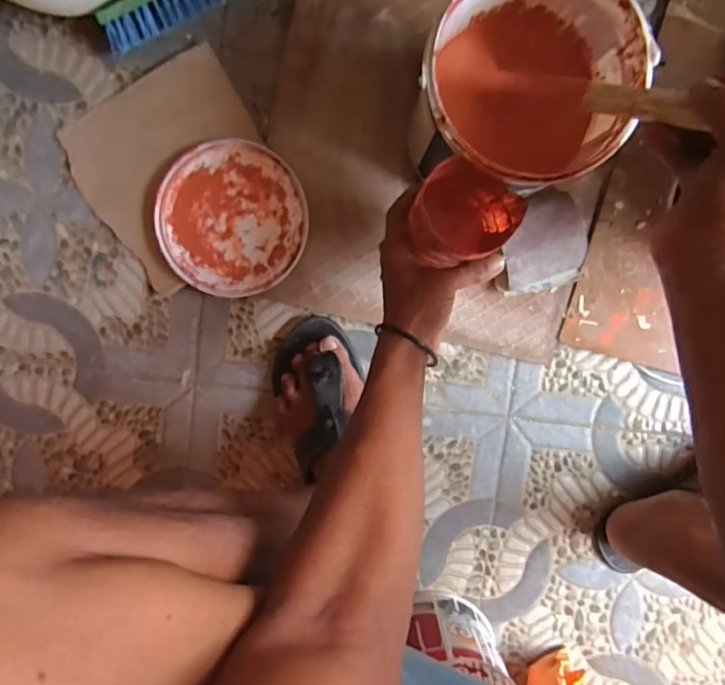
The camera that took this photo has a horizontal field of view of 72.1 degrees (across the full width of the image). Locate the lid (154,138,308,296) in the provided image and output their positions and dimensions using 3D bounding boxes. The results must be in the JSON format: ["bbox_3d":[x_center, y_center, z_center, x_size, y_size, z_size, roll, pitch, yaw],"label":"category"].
[{"bbox_3d":[-0.152,-0.145,0.585,0.169,0.023,0.177,0,97,-1],"label":"lid"}]

